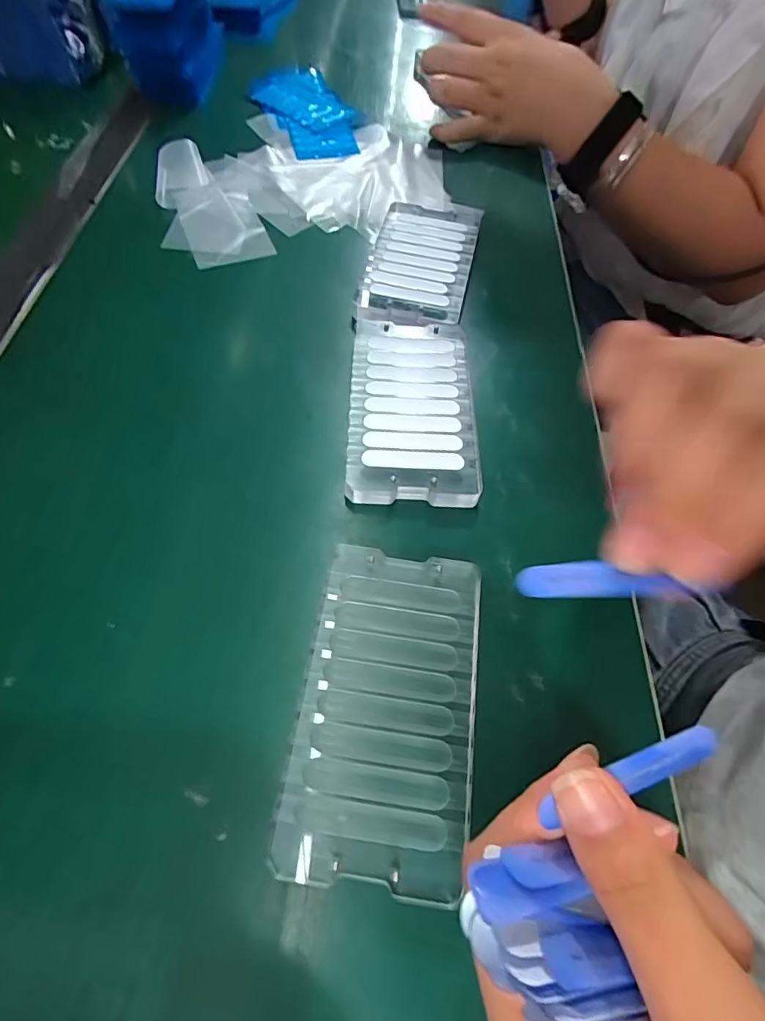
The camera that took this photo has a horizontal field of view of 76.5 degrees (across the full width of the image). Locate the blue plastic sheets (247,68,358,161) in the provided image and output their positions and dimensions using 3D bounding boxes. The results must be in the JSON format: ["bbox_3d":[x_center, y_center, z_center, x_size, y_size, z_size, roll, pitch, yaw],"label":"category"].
[{"bbox_3d":[-0.071,-0.373,0.449,0.074,0.010,0.170,-18,62,-13],"label":"blue plastic sheets"}]

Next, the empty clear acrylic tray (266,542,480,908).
[{"bbox_3d":[0.002,0.075,0.193,0.066,0.012,0.121,8,60,3],"label":"empty clear acrylic tray"}]

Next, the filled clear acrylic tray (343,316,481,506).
[{"bbox_3d":[0.016,-0.059,0.270,0.067,0.013,0.120,2,60,-1],"label":"filled clear acrylic tray"}]

